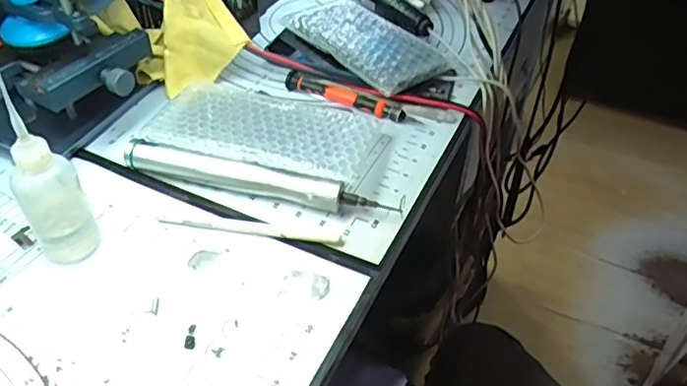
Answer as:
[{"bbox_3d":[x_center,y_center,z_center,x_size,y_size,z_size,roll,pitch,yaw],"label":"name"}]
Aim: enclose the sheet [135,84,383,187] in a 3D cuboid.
[{"bbox_3d":[-0.062,-0.047,0.462,0.171,0.034,0.091,13,46,10],"label":"sheet"}]

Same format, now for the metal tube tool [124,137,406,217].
[{"bbox_3d":[-0.062,-0.011,0.425,0.214,0.025,0.025,11,45,8],"label":"metal tube tool"}]

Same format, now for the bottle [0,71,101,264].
[{"bbox_3d":[-0.181,-0.012,0.341,0.036,0.139,0.031,-24,51,-24],"label":"bottle"}]

